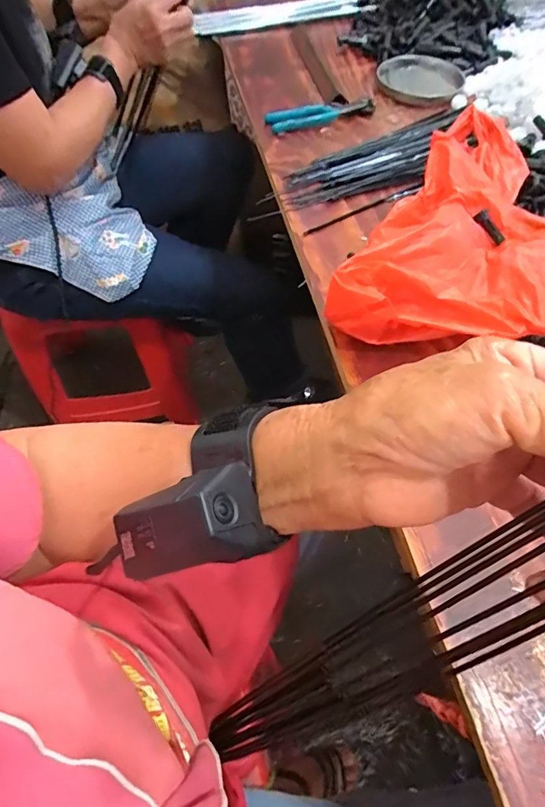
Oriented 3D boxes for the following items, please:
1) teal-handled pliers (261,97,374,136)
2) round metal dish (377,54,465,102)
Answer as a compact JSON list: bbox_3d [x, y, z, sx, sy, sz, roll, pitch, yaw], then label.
[{"bbox_3d":[0.073,-0.421,0.670,0.159,0.022,0.037,-16,59,-11],"label":"teal-handled pliers"},{"bbox_3d":[0.237,-0.515,0.730,0.114,0.015,0.130,-34,64,-21],"label":"round metal dish"}]

